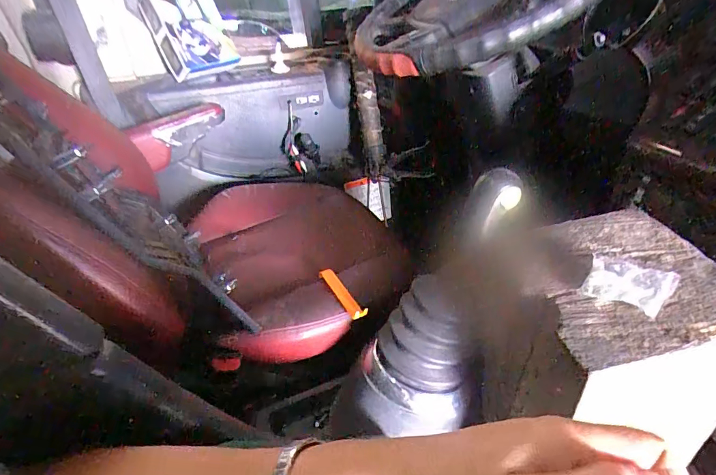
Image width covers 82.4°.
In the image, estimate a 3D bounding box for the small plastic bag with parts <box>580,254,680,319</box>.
[{"bbox_3d":[0.259,0.043,0.391,0.067,0.018,0.060,22,40,31],"label":"small plastic bag with parts"}]

